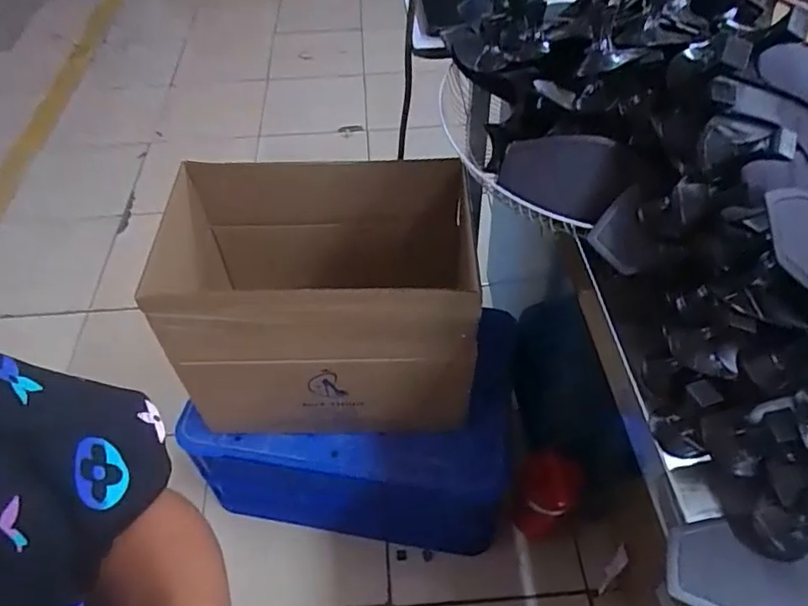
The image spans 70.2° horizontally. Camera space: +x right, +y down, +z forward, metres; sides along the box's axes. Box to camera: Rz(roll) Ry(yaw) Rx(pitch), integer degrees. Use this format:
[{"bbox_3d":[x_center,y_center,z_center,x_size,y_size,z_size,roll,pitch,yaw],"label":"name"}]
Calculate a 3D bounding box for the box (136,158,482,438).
[{"bbox_3d":[-0.124,-0.009,0.954,0.452,0.343,0.325,-2,50,0],"label":"box"}]

